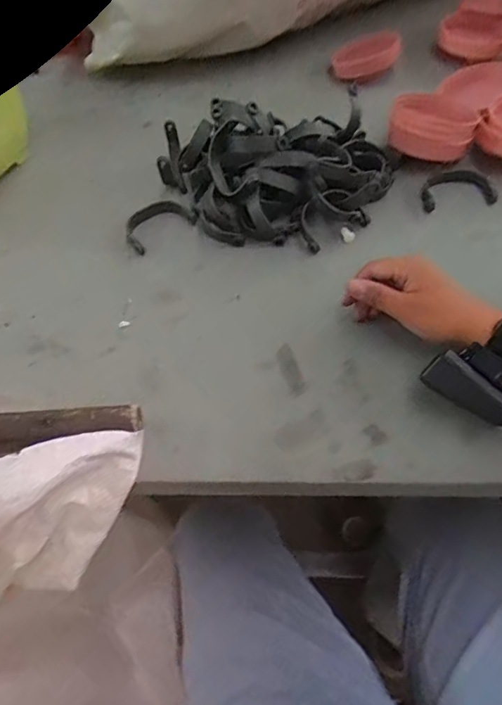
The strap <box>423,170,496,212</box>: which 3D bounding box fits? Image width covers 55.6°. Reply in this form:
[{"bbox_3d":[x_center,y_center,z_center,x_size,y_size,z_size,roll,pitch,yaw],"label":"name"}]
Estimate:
[{"bbox_3d":[0.228,-0.184,0.530,0.083,0.018,0.051,-5,56,-1],"label":"strap"}]

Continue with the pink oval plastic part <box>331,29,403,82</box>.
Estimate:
[{"bbox_3d":[0.168,-0.443,0.724,0.034,0.054,0.138,-32,29,-20],"label":"pink oval plastic part"}]

